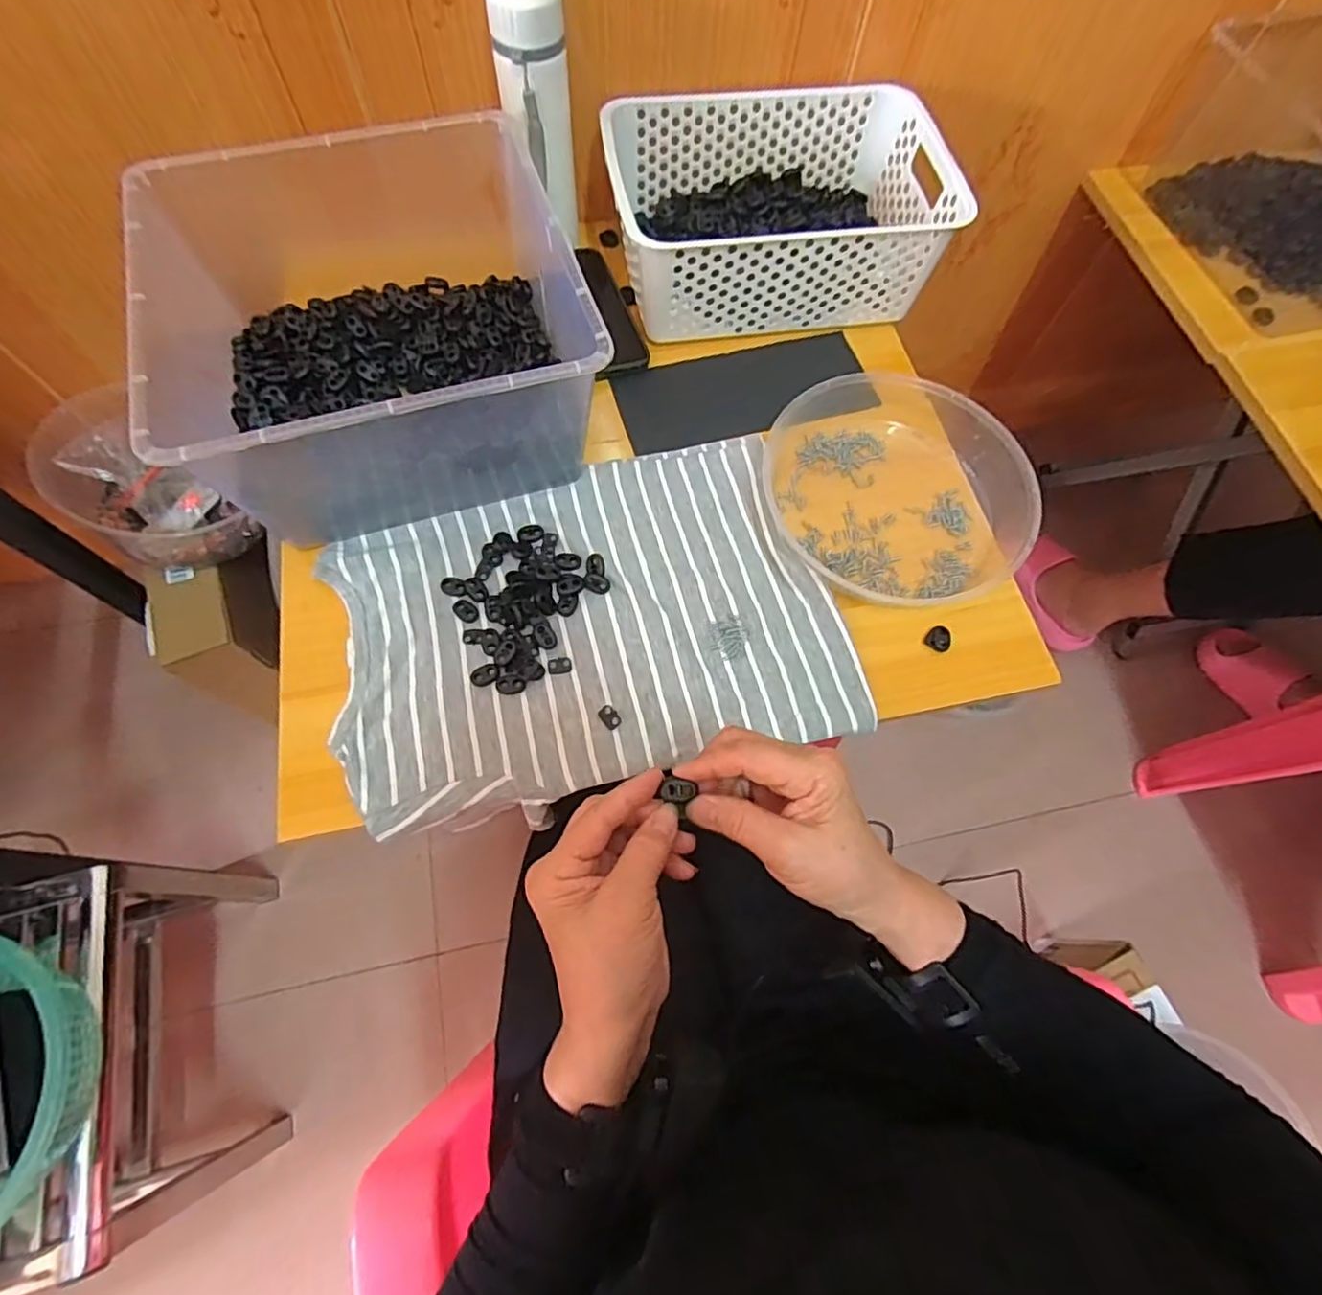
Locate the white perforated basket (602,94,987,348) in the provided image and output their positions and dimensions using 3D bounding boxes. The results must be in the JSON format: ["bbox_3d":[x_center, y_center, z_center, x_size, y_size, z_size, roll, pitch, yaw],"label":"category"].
[{"bbox_3d":[0.106,-0.417,0.619,0.298,0.109,0.201,-8,68,-6],"label":"white perforated basket"}]

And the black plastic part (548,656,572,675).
[{"bbox_3d":[-0.077,0.014,0.489,0.018,0.004,0.013,-14,69,-8],"label":"black plastic part"}]

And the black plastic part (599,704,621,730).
[{"bbox_3d":[-0.038,0.051,0.475,0.013,0.004,0.019,-37,74,-16],"label":"black plastic part"}]

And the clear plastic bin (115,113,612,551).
[{"bbox_3d":[-0.226,-0.265,0.524,0.297,0.141,0.323,-16,69,-9],"label":"clear plastic bin"}]

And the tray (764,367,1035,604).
[{"bbox_3d":[0.203,-0.144,0.553,0.205,0.042,0.225,1,68,-2],"label":"tray"}]

